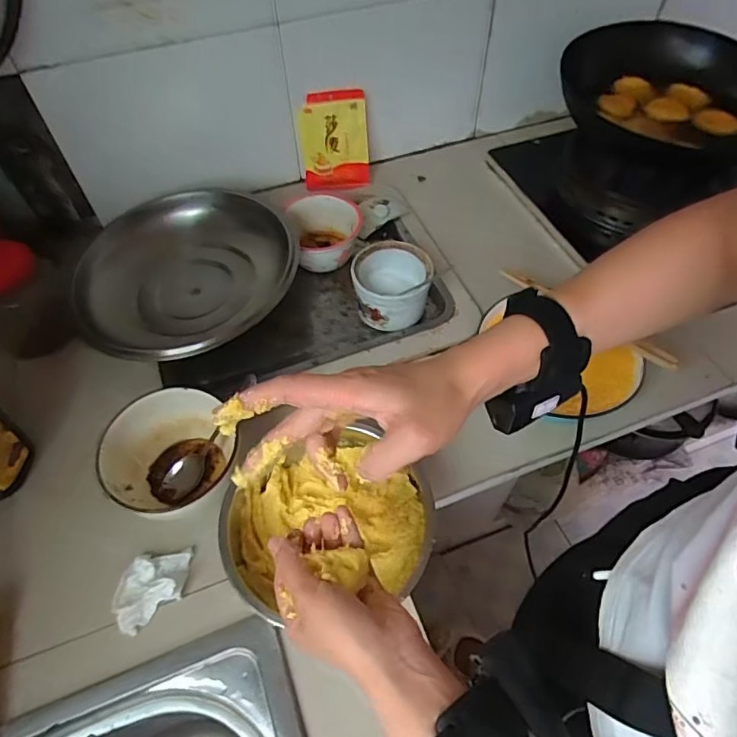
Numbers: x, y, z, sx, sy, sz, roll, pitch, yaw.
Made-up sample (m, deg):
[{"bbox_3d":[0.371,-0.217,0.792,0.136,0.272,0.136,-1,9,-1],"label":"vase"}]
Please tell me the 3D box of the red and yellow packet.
[{"bbox_3d":[-0.051,-0.362,0.833,0.105,0.141,0.020,-11,35,-10],"label":"red and yellow packet"}]

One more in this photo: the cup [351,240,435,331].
[{"bbox_3d":[0.034,-0.110,0.690,0.104,0.070,0.109,-1,55,1],"label":"cup"}]

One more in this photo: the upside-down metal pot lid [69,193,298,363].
[{"bbox_3d":[-0.227,-0.121,0.713,0.258,0.071,0.283,-1,55,1],"label":"upside-down metal pot lid"}]

